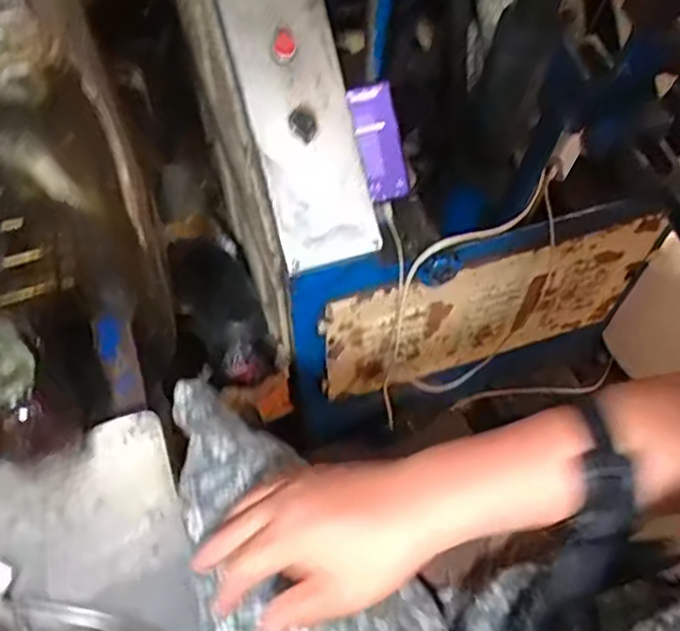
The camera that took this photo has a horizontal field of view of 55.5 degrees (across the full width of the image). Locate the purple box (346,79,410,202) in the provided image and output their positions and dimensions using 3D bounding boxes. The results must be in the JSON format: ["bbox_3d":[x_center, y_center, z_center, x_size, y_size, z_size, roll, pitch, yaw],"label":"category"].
[{"bbox_3d":[0.053,-0.233,0.875,0.053,0.152,0.032,-23,22,-19],"label":"purple box"}]

